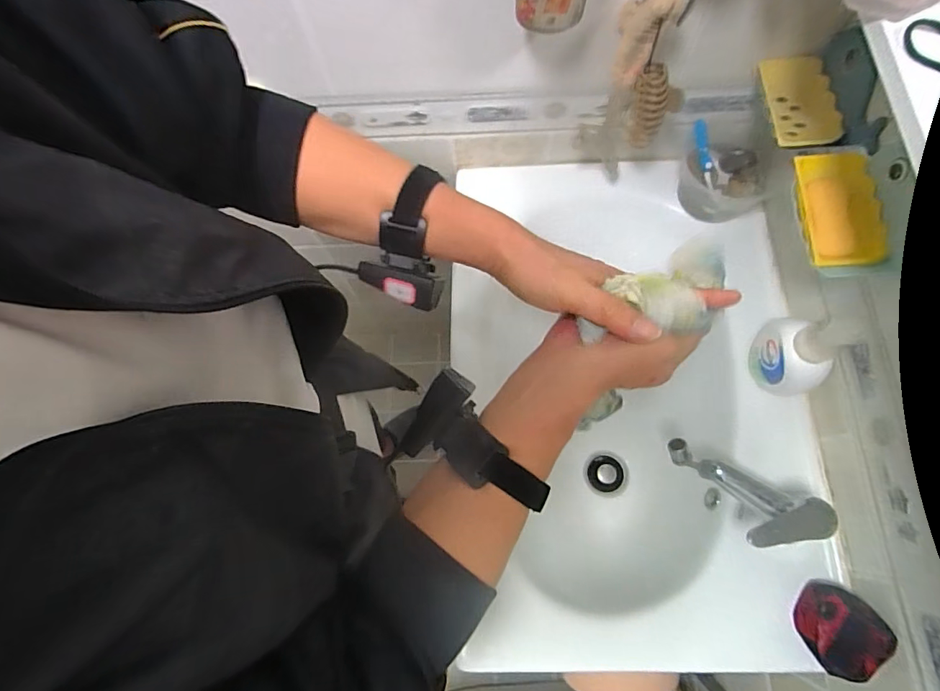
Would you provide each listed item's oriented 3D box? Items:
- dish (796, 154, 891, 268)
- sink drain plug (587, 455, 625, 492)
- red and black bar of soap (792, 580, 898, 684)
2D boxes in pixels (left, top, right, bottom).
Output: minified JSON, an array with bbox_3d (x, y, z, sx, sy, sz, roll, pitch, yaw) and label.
[{"bbox_3d":[0.396,-0.146,0.511,0.074,0.025,0.127,-4,71,0],"label":"dish"},{"bbox_3d":[0.222,0.210,0.774,0.056,0.016,0.054,0,71,1],"label":"sink drain plug"},{"bbox_3d":[0.407,0.310,0.519,0.073,0.056,0.075,-27,73,-7],"label":"red and black bar of soap"}]

